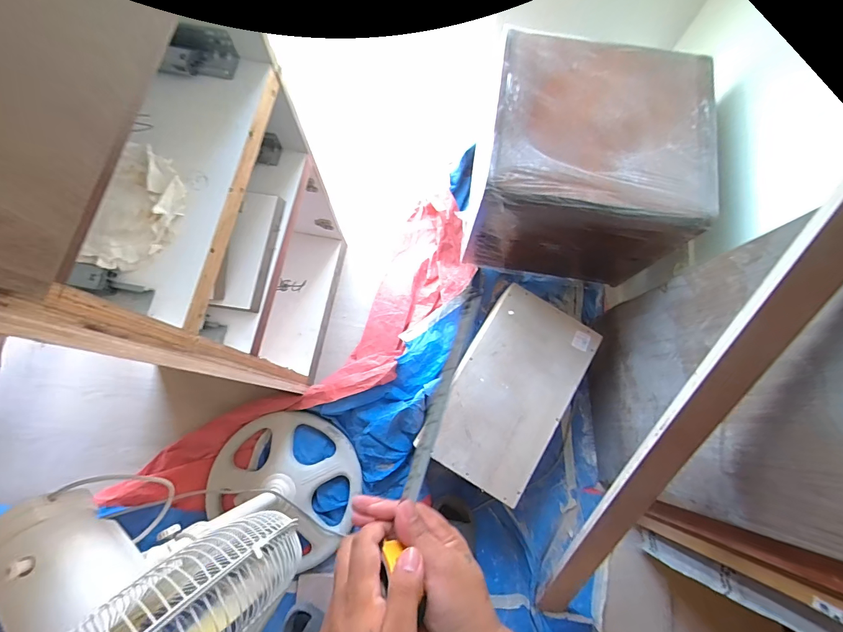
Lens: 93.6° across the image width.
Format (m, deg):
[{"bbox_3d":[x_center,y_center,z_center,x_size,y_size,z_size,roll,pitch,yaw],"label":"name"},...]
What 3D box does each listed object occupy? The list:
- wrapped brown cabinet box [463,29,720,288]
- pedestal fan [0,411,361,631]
[{"bbox_3d":[0.377,-0.357,1.023,0.459,0.429,0.414,7,76,0],"label":"wrapped brown cabinet box"},{"bbox_3d":[-0.366,0.354,0.685,0.379,0.851,0.338,-1,76,-2],"label":"pedestal fan"}]

